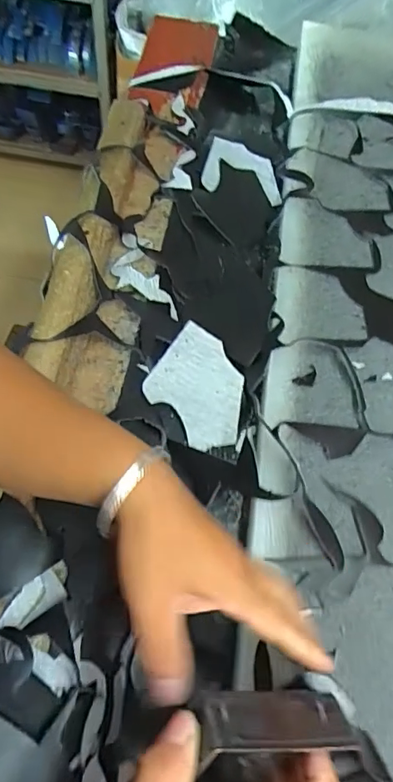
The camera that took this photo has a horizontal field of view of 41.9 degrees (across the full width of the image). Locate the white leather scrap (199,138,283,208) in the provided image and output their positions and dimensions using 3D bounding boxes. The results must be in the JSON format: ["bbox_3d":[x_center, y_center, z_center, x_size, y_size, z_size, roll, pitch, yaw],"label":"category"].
[{"bbox_3d":[0.064,-0.300,0.698,0.106,0.017,0.098,8,61,0],"label":"white leather scrap"}]

